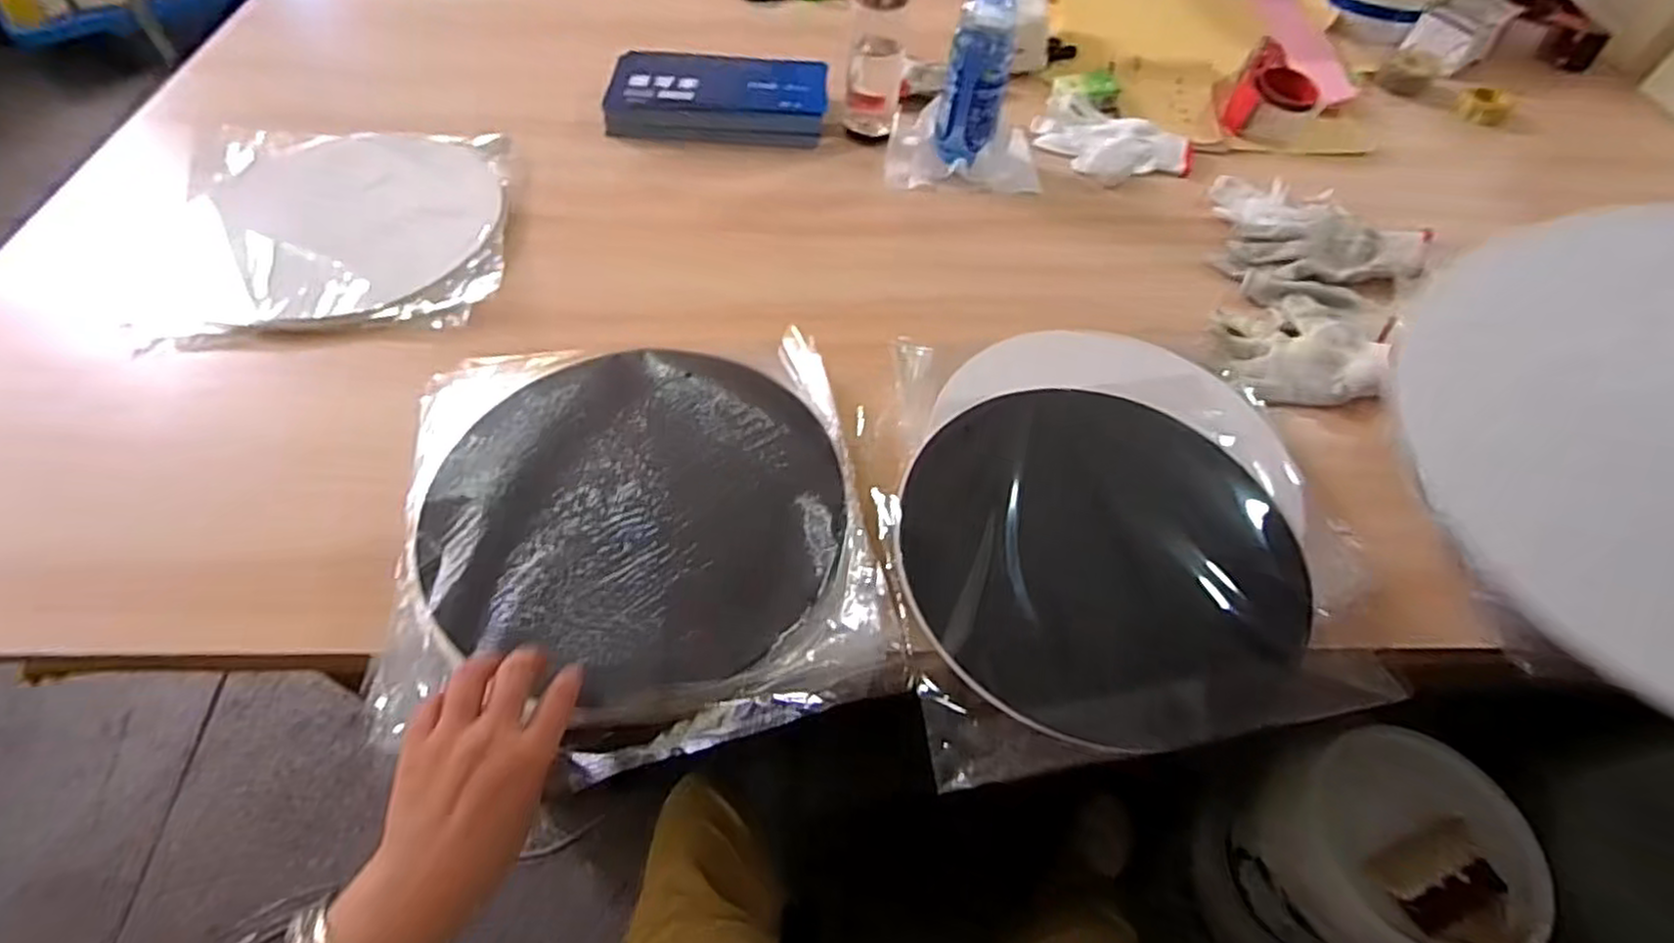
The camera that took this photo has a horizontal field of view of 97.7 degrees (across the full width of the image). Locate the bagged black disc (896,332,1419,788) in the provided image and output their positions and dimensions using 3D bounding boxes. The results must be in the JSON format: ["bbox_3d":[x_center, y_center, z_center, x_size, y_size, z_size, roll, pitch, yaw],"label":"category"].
[{"bbox_3d":[0.224,0.026,0.589,0.384,0.039,0.378,-5,56,-8],"label":"bagged black disc"}]

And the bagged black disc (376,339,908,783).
[{"bbox_3d":[-0.141,0.028,0.526,0.322,0.036,0.338,-7,56,-9],"label":"bagged black disc"}]

